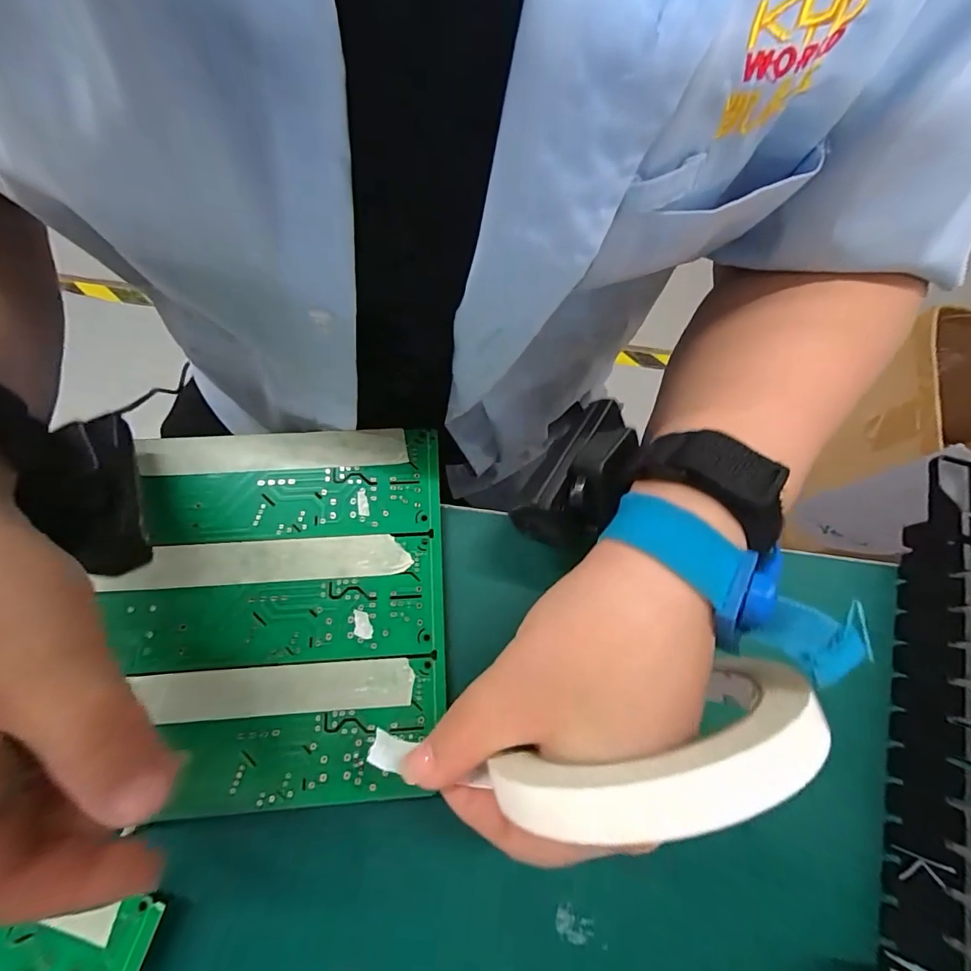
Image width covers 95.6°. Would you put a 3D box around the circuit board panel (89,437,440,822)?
[{"bbox_3d":[-0.094,0.055,0.210,0.145,0.007,0.171,-3,74,-5],"label":"circuit board panel"}]

